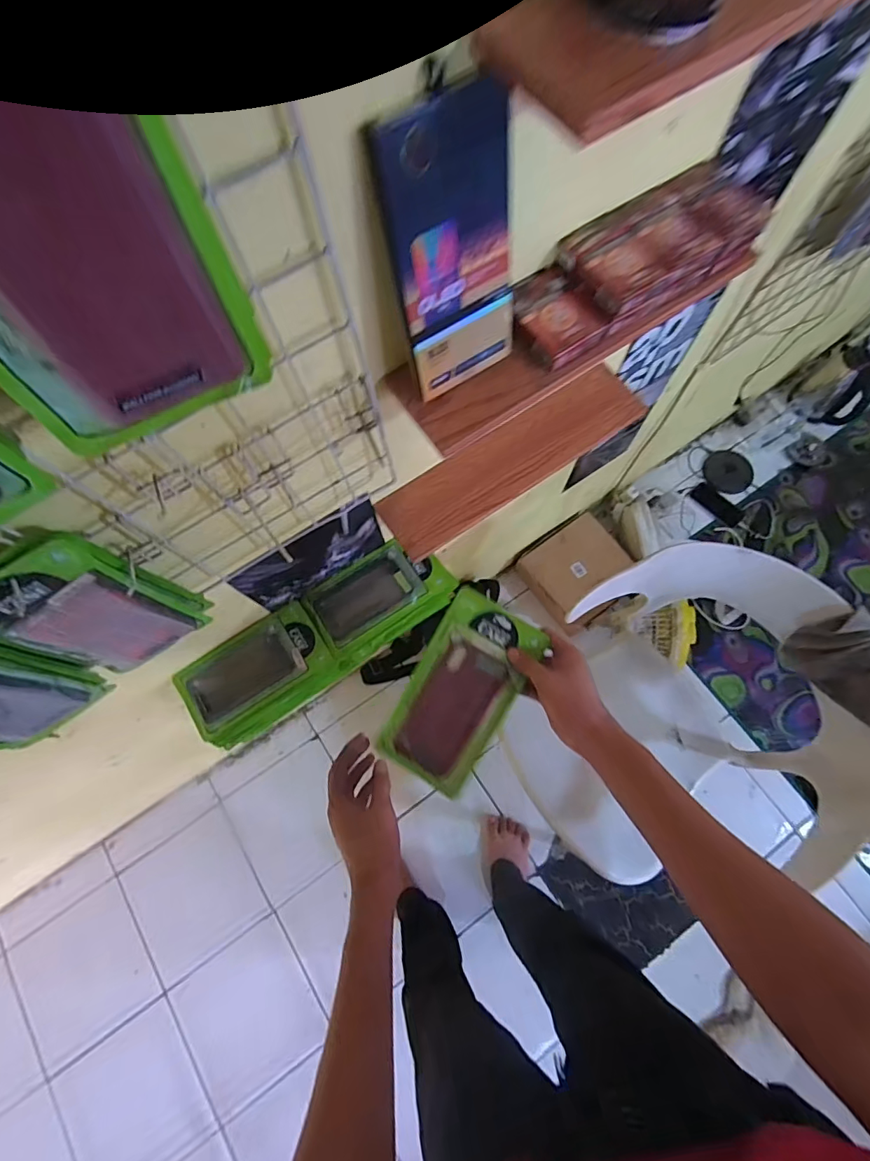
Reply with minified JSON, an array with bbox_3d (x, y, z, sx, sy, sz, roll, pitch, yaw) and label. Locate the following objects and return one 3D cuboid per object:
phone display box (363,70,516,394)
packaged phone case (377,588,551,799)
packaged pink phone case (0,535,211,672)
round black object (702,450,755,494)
[{"bbox_3d":[0.013,-0.238,0.366,0.104,0.196,0.018,-34,62,-5],"label":"phone display box"},{"bbox_3d":[0.028,0.122,0.533,0.108,0.009,0.207,32,91,6],"label":"packaged phone case"},{"bbox_3d":[-0.300,0.033,0.432,0.107,0.200,0.019,-34,71,-6],"label":"packaged pink phone case"},{"bbox_3d":[0.937,-0.348,1.541,0.154,0.018,0.151,0,73,1],"label":"round black object"}]

